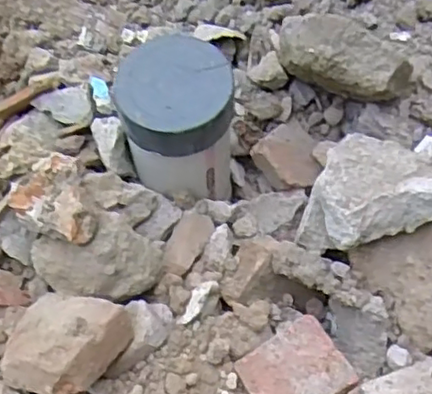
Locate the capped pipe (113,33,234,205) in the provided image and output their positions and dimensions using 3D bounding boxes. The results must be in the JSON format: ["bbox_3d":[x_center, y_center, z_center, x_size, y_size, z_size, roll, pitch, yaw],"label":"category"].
[{"bbox_3d":[-0.039,-0.069,0.702,0.109,0.176,0.110,-4,63,0],"label":"capped pipe"}]

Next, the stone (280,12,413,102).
[{"bbox_3d":[0.138,-0.154,0.706,0.148,0.077,0.063,20,65,12],"label":"stone"}]

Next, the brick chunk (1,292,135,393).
[{"bbox_3d":[-0.146,0.135,0.600,0.108,0.049,0.108,1,30,32],"label":"brick chunk"}]

